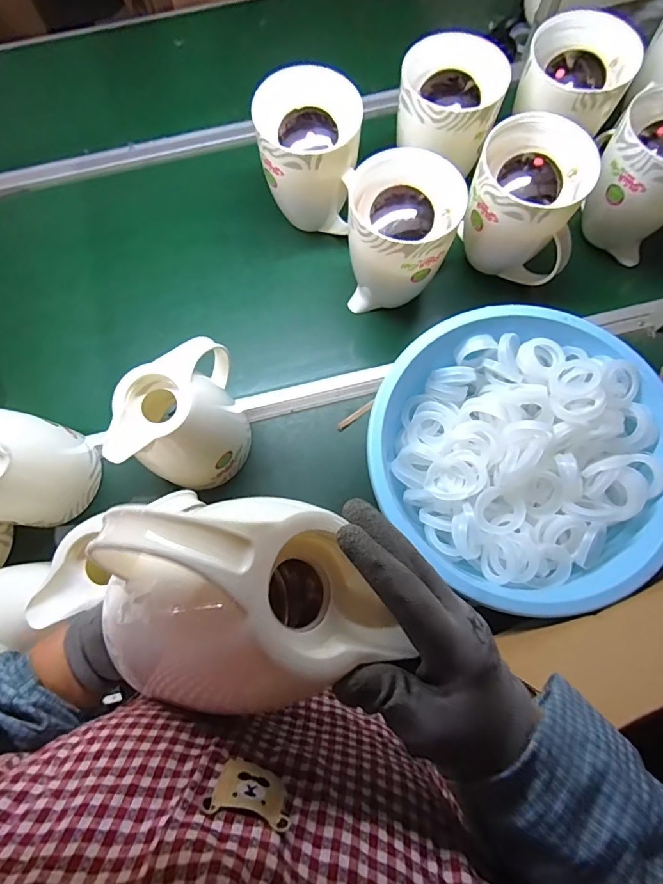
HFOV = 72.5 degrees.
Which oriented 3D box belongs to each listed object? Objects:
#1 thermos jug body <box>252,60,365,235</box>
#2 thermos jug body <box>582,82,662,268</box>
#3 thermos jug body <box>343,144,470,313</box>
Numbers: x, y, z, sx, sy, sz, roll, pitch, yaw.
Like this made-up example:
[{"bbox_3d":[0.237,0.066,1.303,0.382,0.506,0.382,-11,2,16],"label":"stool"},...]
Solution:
[{"bbox_3d":[-0.033,-0.422,0.699,0.133,0.210,0.125,0,74,1],"label":"thermos jug body"},{"bbox_3d":[0.472,-0.400,0.687,0.148,0.176,0.157,27,76,9],"label":"thermos jug body"},{"bbox_3d":[0.103,-0.289,0.673,0.156,0.191,0.154,6,74,3],"label":"thermos jug body"}]

